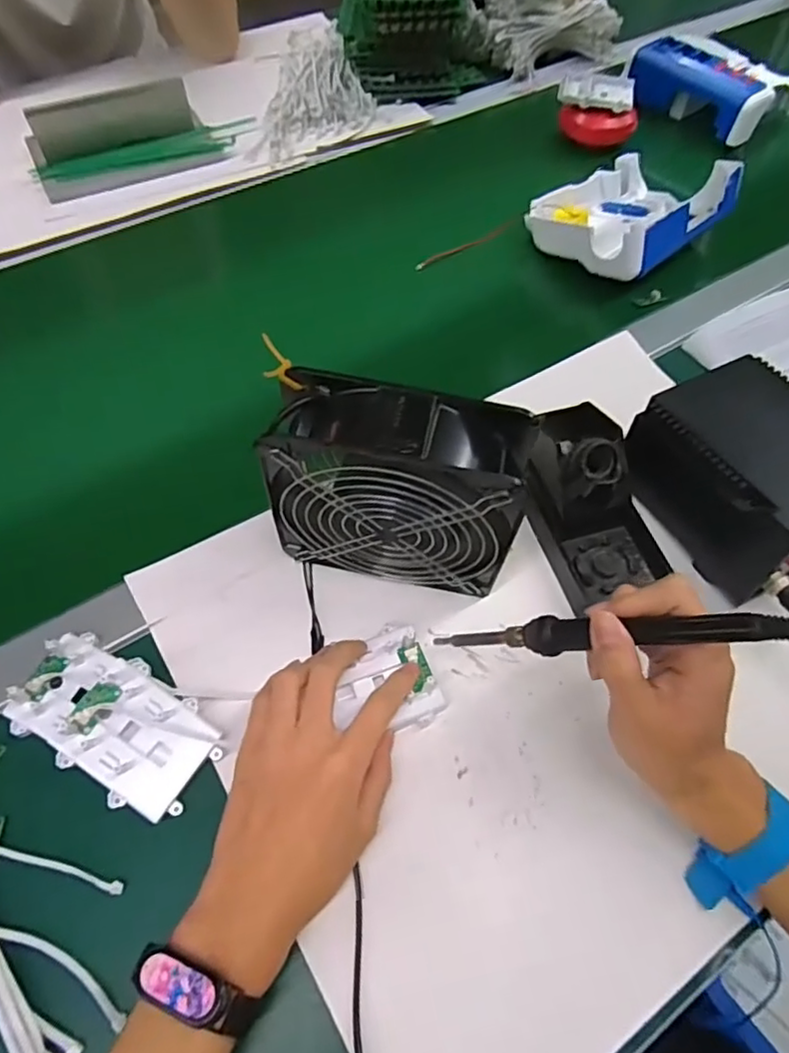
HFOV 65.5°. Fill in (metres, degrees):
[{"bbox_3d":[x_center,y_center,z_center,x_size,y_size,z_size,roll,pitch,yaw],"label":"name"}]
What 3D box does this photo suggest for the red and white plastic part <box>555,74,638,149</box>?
[{"bbox_3d":[0.251,-0.512,0.758,0.101,0.069,0.067,11,61,4],"label":"red and white plastic part"}]

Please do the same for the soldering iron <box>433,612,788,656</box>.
[{"bbox_3d":[0.106,0.058,0.326,0.206,0.021,0.021,-12,50,42],"label":"soldering iron"}]

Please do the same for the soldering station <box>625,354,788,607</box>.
[{"bbox_3d":[0.262,-0.033,0.450,0.120,0.100,0.160,-27,65,-16],"label":"soldering station"}]

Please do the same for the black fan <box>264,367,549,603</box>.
[{"bbox_3d":[0.001,-0.017,0.391,0.146,0.150,0.059,11,61,4],"label":"black fan"}]

